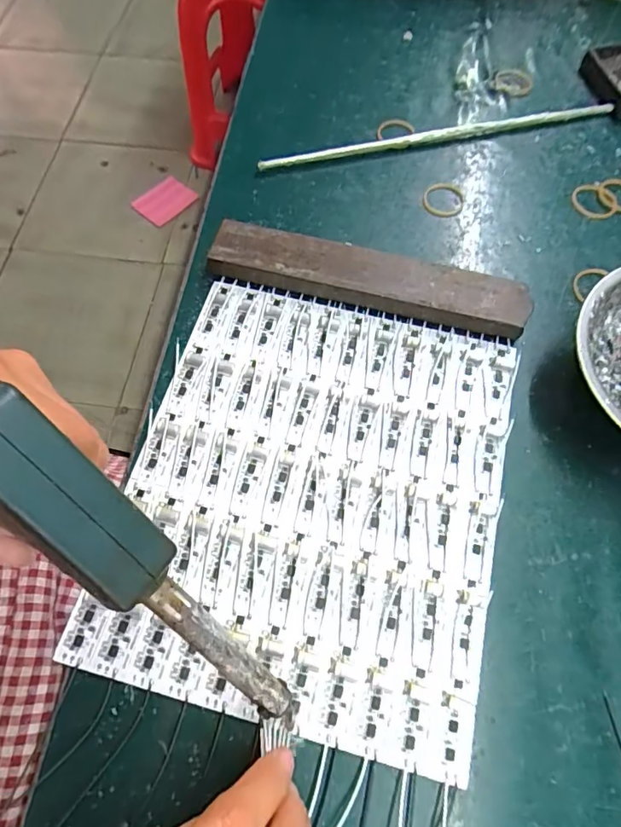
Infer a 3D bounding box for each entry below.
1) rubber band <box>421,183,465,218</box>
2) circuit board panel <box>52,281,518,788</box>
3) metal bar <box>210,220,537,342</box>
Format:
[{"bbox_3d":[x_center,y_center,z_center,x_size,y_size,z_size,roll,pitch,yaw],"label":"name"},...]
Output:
[{"bbox_3d":[0.094,-0.150,0.345,0.029,0.004,0.032,14,68,6],"label":"rubber band"},{"bbox_3d":[0.003,0.041,0.266,0.195,0.005,0.228,14,69,5],"label":"circuit board panel"},{"bbox_3d":[0.036,-0.085,0.311,0.198,0.022,0.035,13,68,5],"label":"metal bar"}]

